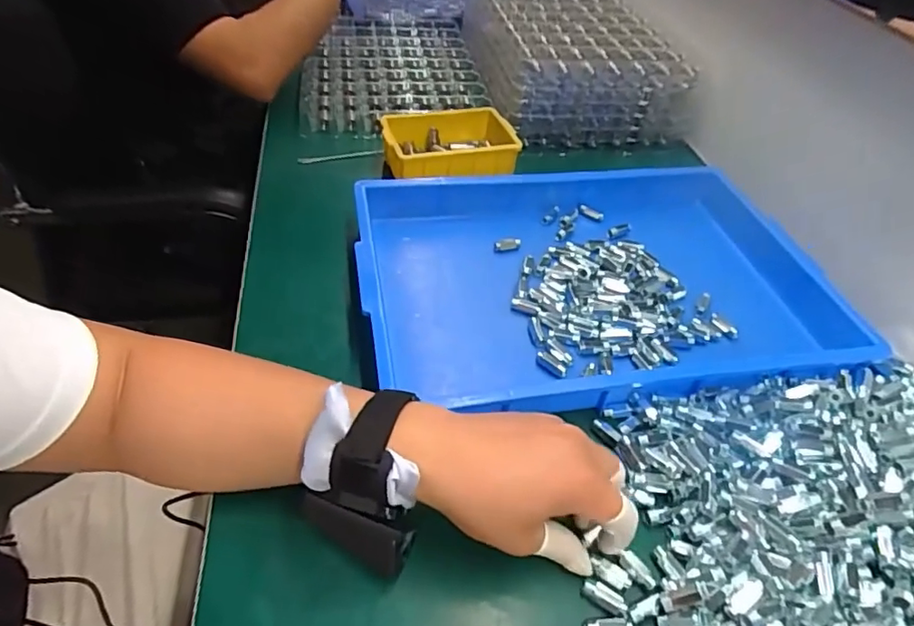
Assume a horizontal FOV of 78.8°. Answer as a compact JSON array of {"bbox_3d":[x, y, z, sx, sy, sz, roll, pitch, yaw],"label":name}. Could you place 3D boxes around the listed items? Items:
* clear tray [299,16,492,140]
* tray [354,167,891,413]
[{"bbox_3d":[-0.097,-0.377,0.839,0.244,0.032,0.377,-3,47,-7],"label":"clear tray"},{"bbox_3d":[0.132,-0.031,0.537,0.435,0.075,0.286,-6,47,-10],"label":"tray"}]

